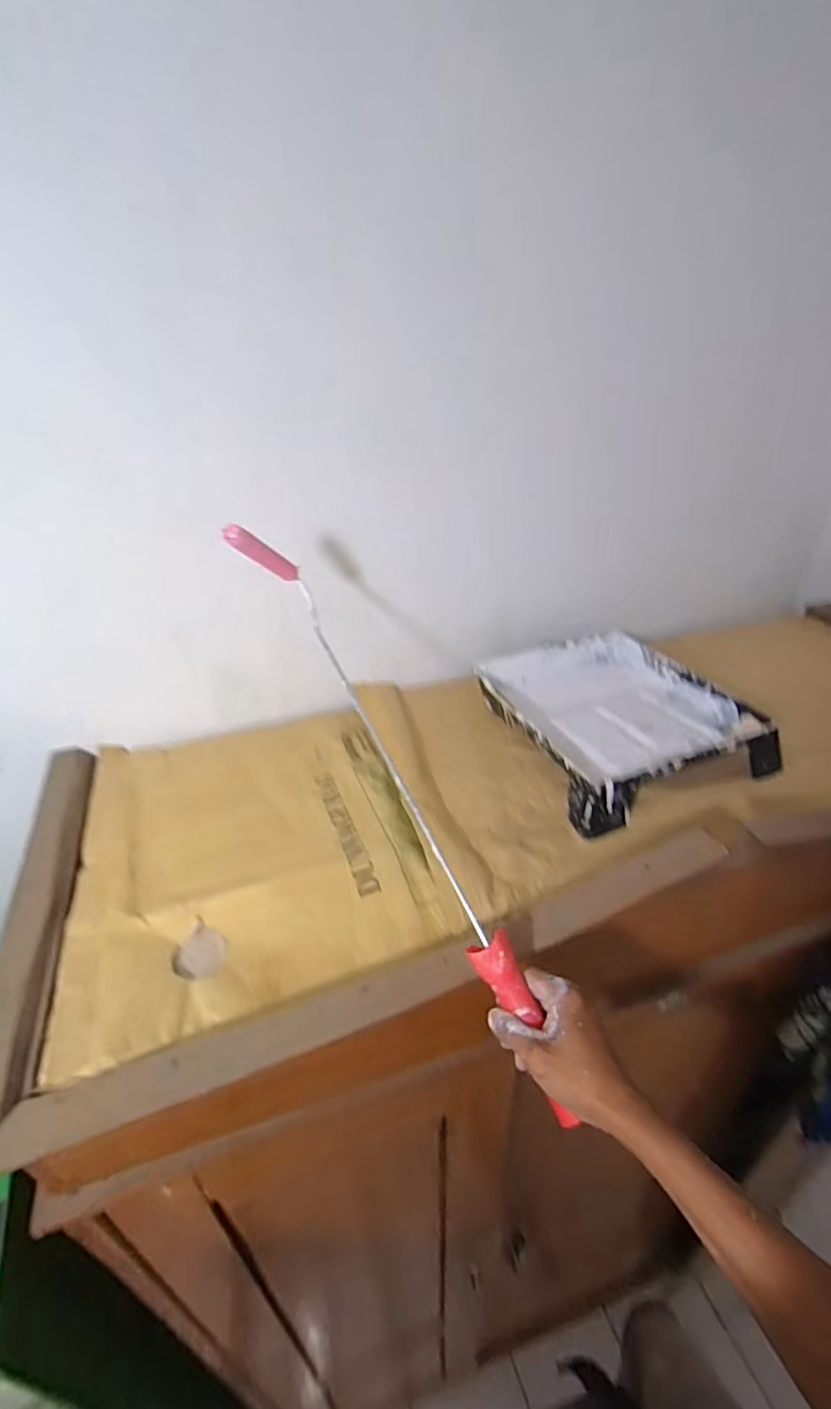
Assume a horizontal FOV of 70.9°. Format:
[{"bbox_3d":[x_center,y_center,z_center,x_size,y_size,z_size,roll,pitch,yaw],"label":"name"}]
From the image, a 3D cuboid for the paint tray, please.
[{"bbox_3d":[0.291,0.007,0.895,0.307,0.071,0.395,-12,35,-14],"label":"paint tray"}]

